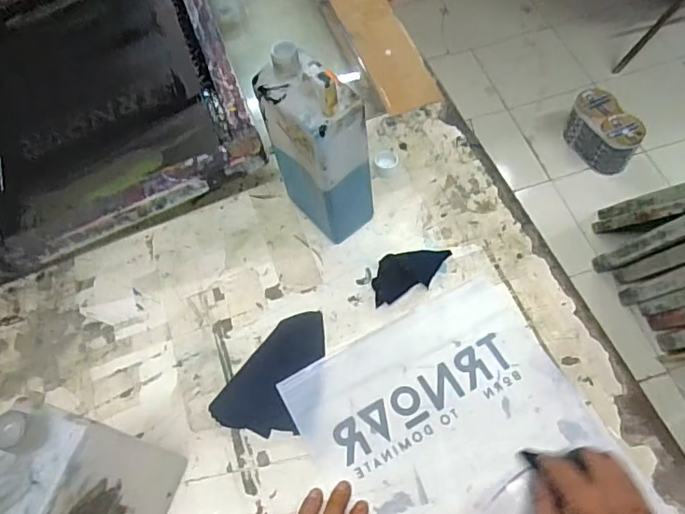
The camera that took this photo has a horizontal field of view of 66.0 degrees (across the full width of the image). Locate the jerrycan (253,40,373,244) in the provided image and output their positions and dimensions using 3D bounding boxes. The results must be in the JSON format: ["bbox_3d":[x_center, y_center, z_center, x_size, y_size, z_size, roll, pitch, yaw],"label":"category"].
[{"bbox_3d":[-0.026,-0.102,0.527,0.065,0.217,0.105,-43,66,-15],"label":"jerrycan"}]

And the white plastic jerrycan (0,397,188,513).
[{"bbox_3d":[-0.192,0.177,0.402,0.054,0.222,0.097,13,64,13],"label":"white plastic jerrycan"}]

